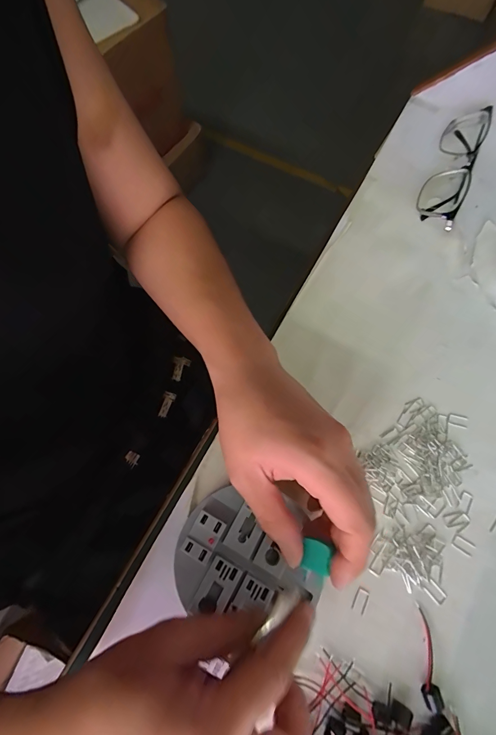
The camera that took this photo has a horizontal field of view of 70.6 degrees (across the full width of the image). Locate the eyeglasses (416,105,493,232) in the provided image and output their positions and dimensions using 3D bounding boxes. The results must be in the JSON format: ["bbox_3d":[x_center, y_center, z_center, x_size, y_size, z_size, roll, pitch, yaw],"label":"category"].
[{"bbox_3d":[0.205,-0.202,0.350,0.037,0.033,0.142,24,73,9],"label":"eyeglasses"}]

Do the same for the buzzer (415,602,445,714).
[{"bbox_3d":[0.120,0.193,0.234,0.012,0.007,0.058,2,71,2],"label":"buzzer"}]

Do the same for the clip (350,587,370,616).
[{"bbox_3d":[0.080,0.165,0.248,0.010,0.004,0.016,26,74,9],"label":"clip"}]

